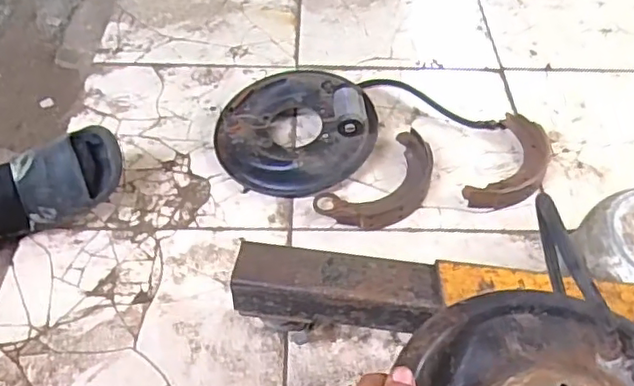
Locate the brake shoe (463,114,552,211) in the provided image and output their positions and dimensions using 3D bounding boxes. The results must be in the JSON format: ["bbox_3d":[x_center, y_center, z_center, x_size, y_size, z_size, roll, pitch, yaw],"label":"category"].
[{"bbox_3d":[0.326,-0.046,1.014,0.106,0.034,0.221,27,55,20],"label":"brake shoe"}]

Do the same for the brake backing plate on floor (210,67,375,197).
[{"bbox_3d":[-0.037,-0.117,1.032,0.267,0.092,0.250,0,50,0],"label":"brake backing plate on floor"}]

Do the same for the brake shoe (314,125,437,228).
[{"bbox_3d":[0.112,-0.013,0.977,0.227,0.034,0.115,-36,60,-27],"label":"brake shoe"}]

